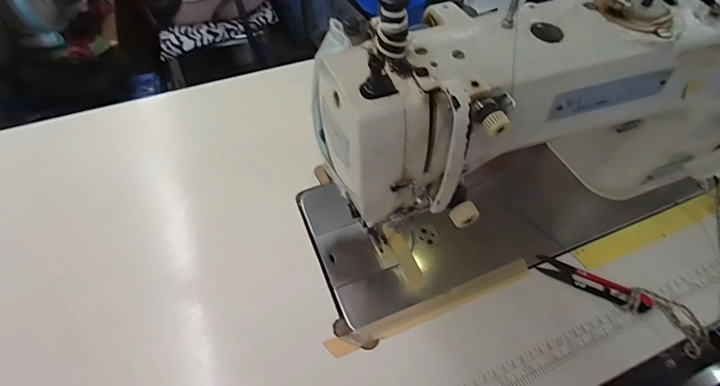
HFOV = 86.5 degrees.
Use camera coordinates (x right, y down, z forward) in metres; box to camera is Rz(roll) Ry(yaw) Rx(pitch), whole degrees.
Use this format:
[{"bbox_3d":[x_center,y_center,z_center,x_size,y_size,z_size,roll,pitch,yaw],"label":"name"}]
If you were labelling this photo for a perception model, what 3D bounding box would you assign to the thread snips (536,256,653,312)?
[{"bbox_3d":[0.232,0.090,0.381,0.103,0.013,0.021,24,58,15],"label":"thread snips"}]

